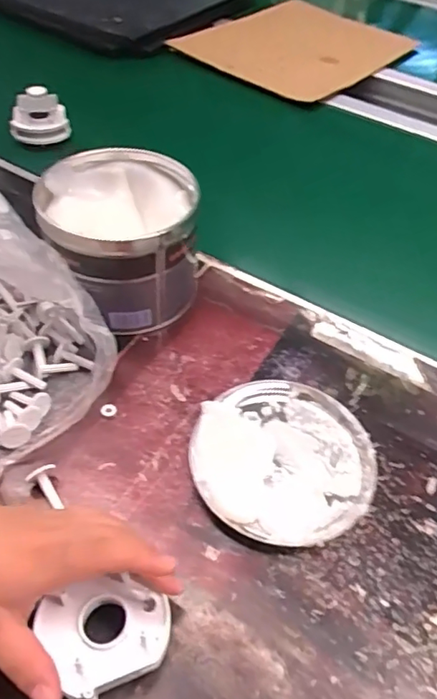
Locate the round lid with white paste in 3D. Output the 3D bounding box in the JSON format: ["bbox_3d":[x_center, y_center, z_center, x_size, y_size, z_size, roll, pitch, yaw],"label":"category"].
[{"bbox_3d":[0.045,0.076,0.397,0.126,0.016,0.126,2,49,-3],"label":"round lid with white paste"}]

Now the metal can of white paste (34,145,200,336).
[{"bbox_3d":[-0.083,-0.093,0.477,0.121,0.100,0.128,2,49,-3],"label":"metal can of white paste"}]

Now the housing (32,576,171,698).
[{"bbox_3d":[-0.060,0.156,0.304,0.063,0.021,0.055,-21,54,-21],"label":"housing"}]

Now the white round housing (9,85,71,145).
[{"bbox_3d":[-0.220,-0.285,0.669,0.067,0.040,0.067,2,49,-3],"label":"white round housing"}]

